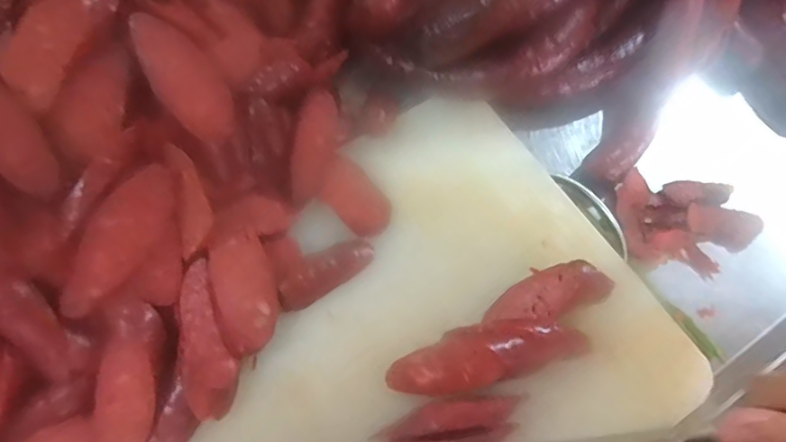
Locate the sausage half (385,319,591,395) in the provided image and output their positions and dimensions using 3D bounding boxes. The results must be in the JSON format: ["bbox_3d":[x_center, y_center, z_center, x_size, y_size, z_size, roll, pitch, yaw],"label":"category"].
[{"bbox_3d":[0.060,0.087,0.344,0.125,0.032,0.037,-16,70,-7],"label":"sausage half"}]

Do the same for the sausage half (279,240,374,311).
[{"bbox_3d":[-0.048,0.034,0.371,0.073,0.012,0.028,-34,74,-13],"label":"sausage half"}]

